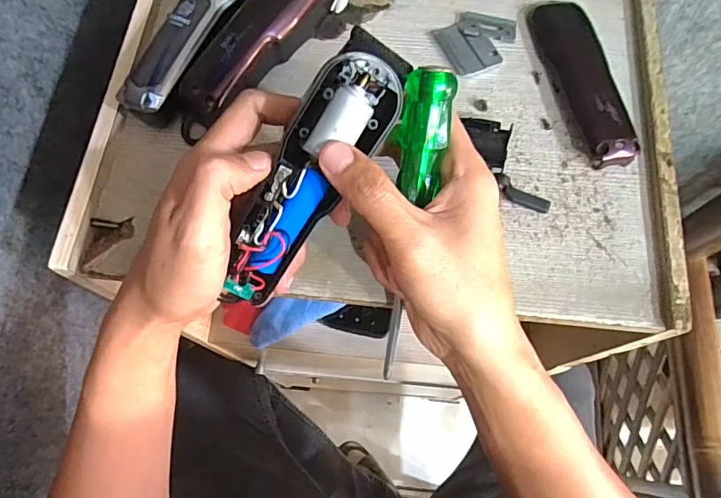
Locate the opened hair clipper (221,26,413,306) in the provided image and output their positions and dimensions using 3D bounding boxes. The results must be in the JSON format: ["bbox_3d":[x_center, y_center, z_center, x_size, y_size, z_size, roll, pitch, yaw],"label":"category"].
[{"bbox_3d":[-0.028,-0.036,0.267,0.039,0.031,0.156,36,104,14],"label":"opened hair clipper"}]

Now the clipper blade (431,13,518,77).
[{"bbox_3d":[0.091,-0.158,0.375,0.060,0.005,0.050,-19,69,-6],"label":"clipper blade"}]

